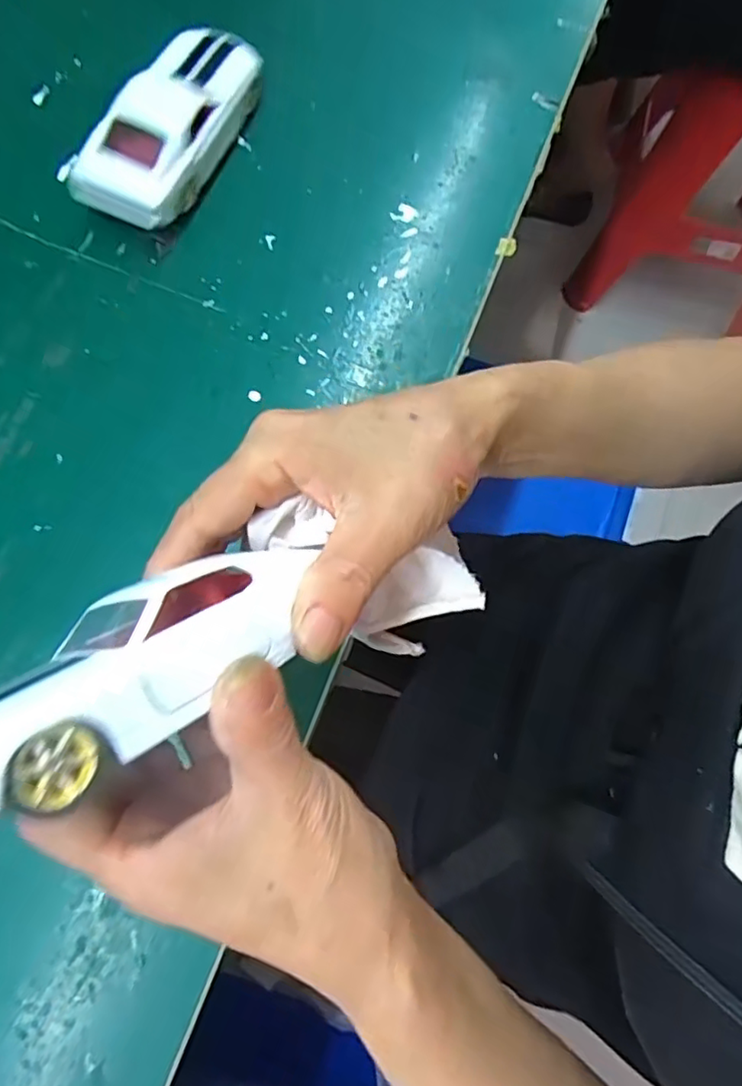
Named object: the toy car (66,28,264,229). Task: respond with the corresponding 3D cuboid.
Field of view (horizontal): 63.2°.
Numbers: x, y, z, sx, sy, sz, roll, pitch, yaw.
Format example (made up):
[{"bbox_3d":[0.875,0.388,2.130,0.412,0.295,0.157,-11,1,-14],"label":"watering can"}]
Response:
[{"bbox_3d":[-0.109,-0.234,0.336,0.053,0.038,0.131,26,75,5],"label":"toy car"}]

